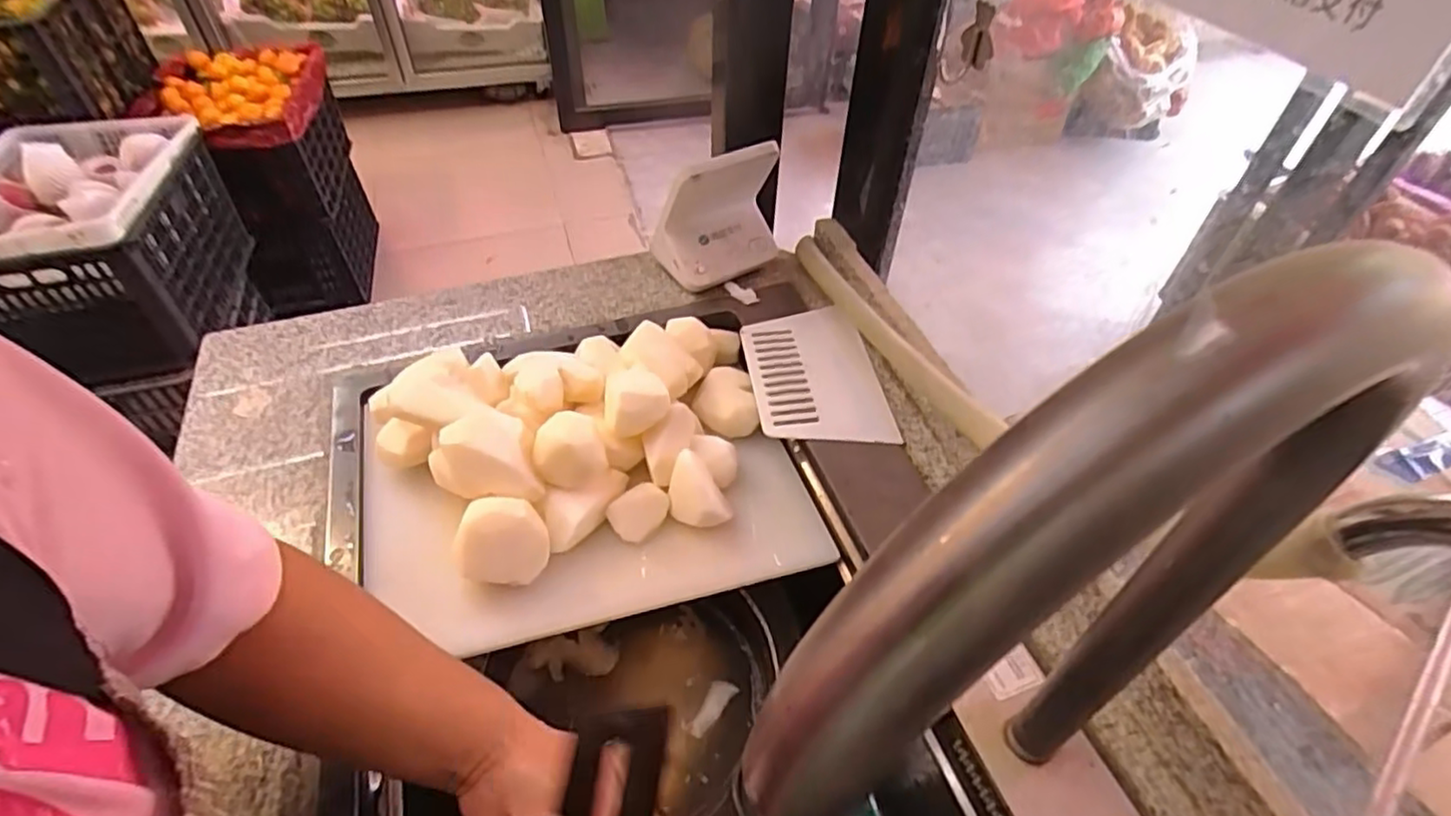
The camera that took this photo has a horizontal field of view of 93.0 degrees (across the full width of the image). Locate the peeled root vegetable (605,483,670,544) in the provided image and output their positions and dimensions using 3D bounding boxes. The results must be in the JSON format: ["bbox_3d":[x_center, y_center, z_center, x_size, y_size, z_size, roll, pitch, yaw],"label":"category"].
[{"bbox_3d":[-0.073,0.088,0.583,0.038,0.023,0.049,31,54,24],"label":"peeled root vegetable"}]

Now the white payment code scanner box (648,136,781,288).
[{"bbox_3d":[-0.008,-0.199,0.728,0.133,0.157,0.062,-9,48,-9],"label":"white payment code scanner box"}]

